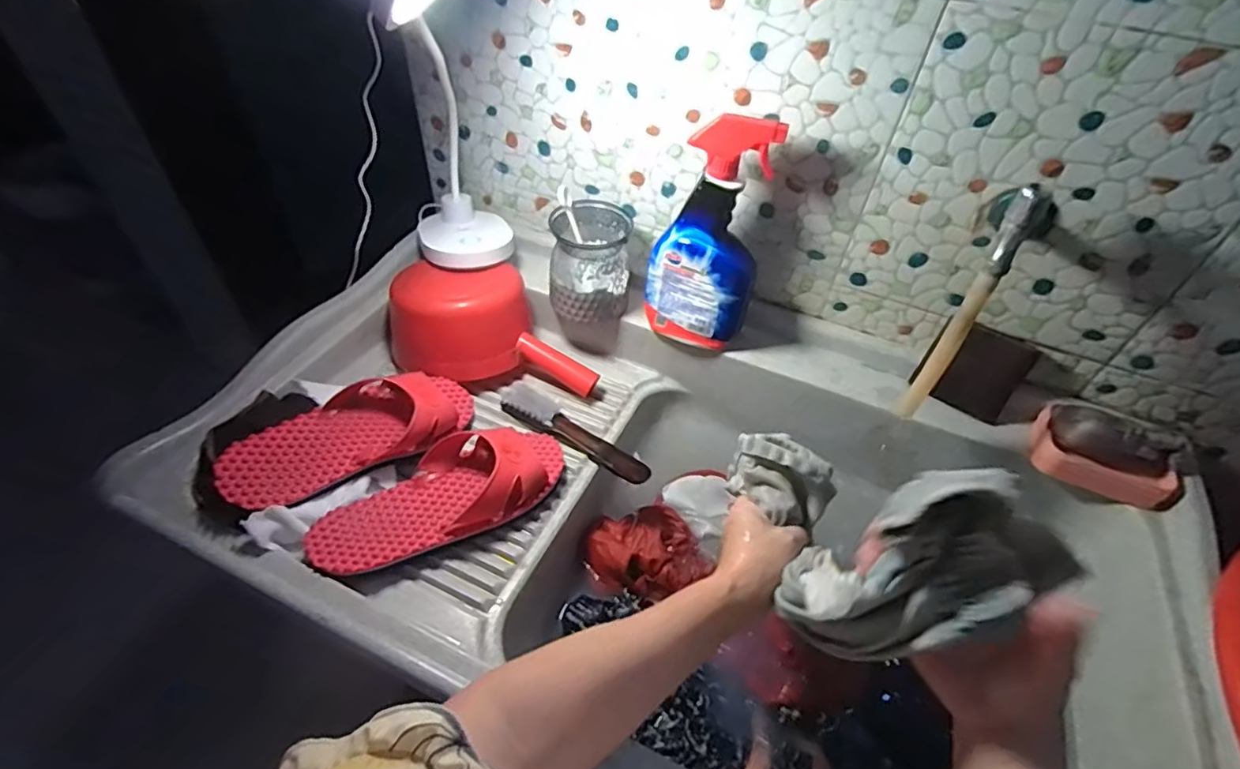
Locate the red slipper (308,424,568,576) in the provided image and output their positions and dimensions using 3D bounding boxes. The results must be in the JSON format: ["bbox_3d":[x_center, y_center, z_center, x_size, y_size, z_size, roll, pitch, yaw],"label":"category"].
[{"bbox_3d":[-0.176,0.104,0.590,0.250,0.053,0.109,-21,52,-22],"label":"red slipper"}]

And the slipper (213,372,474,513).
[{"bbox_3d":[-0.269,0.038,0.607,0.260,0.063,0.105,-19,64,-42],"label":"slipper"}]

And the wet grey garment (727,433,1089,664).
[{"bbox_3d":[0.168,0.117,0.450,0.113,0.127,0.267,-11,8,-14],"label":"wet grey garment"}]

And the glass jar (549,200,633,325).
[{"bbox_3d":[-0.038,-0.155,0.753,0.099,0.118,0.099,2,47,-2],"label":"glass jar"}]

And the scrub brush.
[{"bbox_3d":[-0.059,0.057,0.696,0.204,0.032,0.042,29,51,21],"label":"scrub brush"}]

